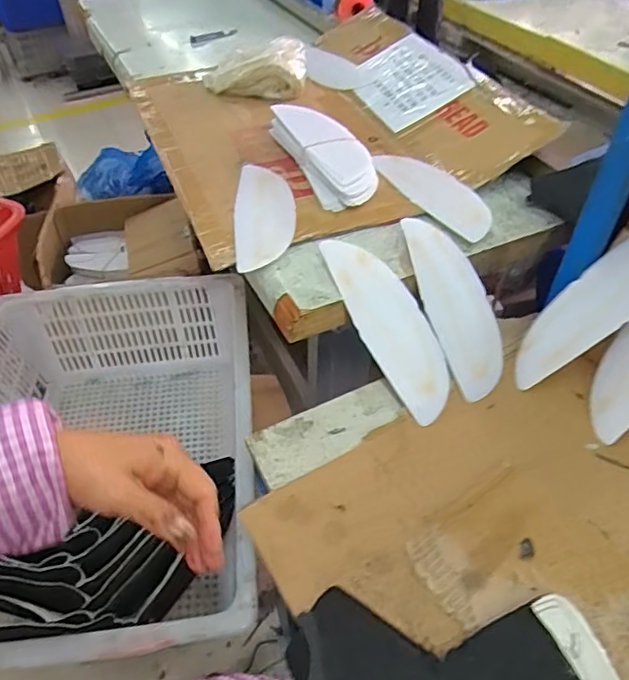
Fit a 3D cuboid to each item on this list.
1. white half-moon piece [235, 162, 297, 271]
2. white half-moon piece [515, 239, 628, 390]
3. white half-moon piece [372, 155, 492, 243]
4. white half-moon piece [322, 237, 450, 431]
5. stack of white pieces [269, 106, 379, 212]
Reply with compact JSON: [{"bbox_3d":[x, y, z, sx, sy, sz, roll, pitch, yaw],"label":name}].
[{"bbox_3d":[-0.061,-0.154,0.672,0.070,0.009,0.206,-4,49,-2],"label":"white half-moon piece"},{"bbox_3d":[0.277,-0.041,0.537,0.213,0.019,0.071,-45,49,20],"label":"white half-moon piece"},{"bbox_3d":[0.147,-0.188,0.699,0.058,0.013,0.196,-43,60,-7],"label":"white half-moon piece"},{"bbox_3d":[0.081,-0.020,0.577,0.077,0.019,0.211,-23,75,-17],"label":"white half-moon piece"},{"bbox_3d":[0.011,-0.253,0.741,0.086,0.034,0.235,-20,51,-15],"label":"stack of white pieces"}]

